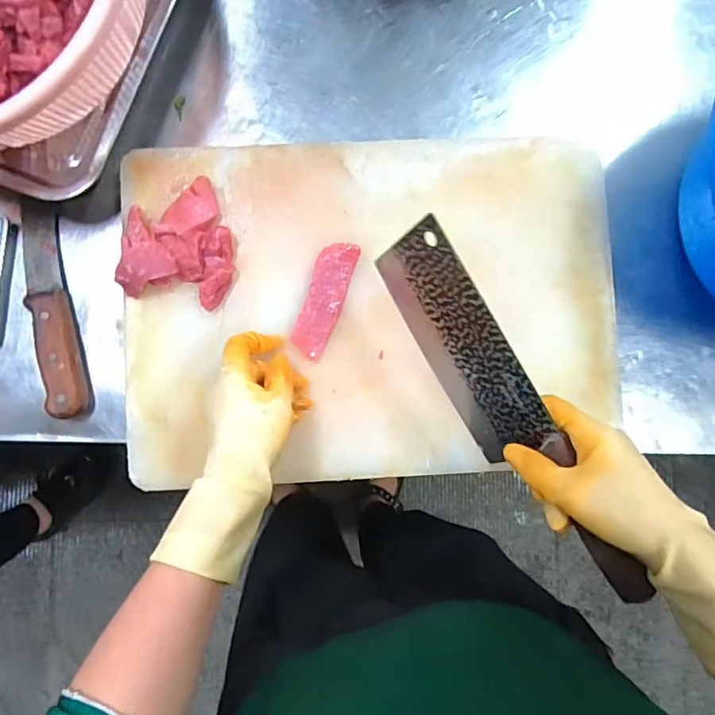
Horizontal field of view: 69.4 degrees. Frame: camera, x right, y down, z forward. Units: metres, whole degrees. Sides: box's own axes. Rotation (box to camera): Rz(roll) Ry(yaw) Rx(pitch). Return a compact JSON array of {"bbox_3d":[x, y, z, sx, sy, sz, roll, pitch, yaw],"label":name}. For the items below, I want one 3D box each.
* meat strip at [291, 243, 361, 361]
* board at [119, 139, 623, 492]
[{"bbox_3d":[-0.030,-0.052,0.465,0.034,0.012,0.106,18,85,-1],"label":"meat strip"},{"bbox_3d":[0.014,-0.047,0.464,0.437,0.027,0.301,-3,85,-4],"label":"board"}]

